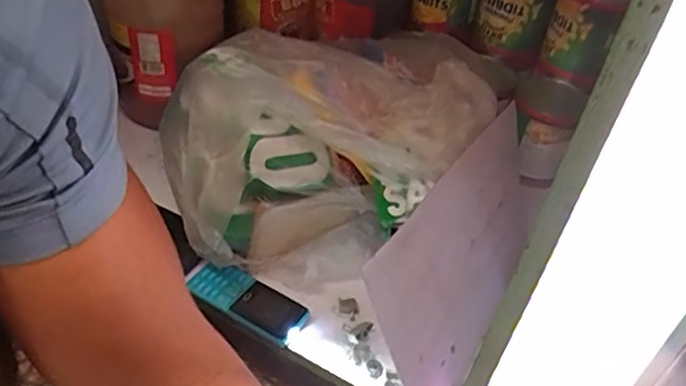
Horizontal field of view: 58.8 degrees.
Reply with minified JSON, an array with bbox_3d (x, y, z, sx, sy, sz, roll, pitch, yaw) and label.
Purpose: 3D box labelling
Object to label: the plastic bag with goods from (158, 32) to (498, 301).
[{"bbox_3d":[-0.021,-0.031,0.649,0.299,0.209,0.224,-7,42,-16],"label":"plastic bag with goods"}]

